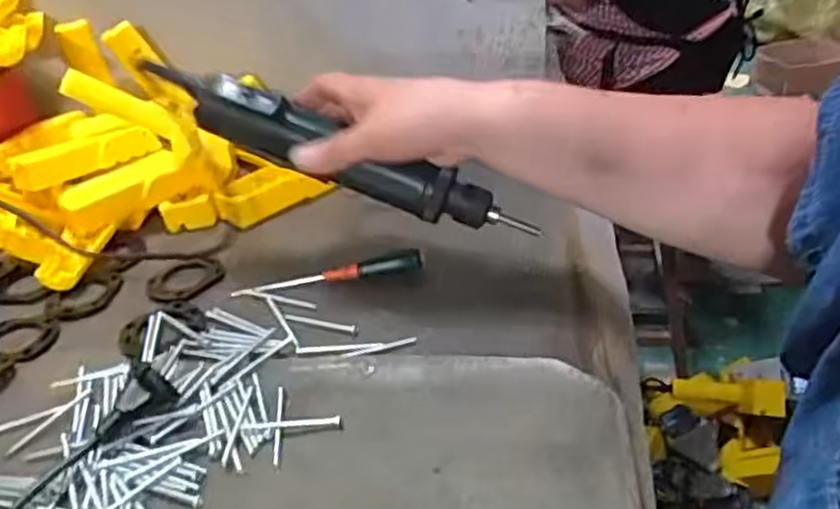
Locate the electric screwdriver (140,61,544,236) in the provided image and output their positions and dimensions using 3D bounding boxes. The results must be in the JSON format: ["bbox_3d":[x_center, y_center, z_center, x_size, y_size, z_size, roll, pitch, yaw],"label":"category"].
[{"bbox_3d":[-0.060,-0.069,0.497,0.284,0.041,0.042,23,37,2],"label":"electric screwdriver"}]

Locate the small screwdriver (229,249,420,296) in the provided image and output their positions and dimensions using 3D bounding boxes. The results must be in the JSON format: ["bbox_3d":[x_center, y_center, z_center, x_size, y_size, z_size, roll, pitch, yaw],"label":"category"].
[{"bbox_3d":[-0.066,0.012,0.539,0.136,0.012,0.019,-7,33,-1],"label":"small screwdriver"}]

